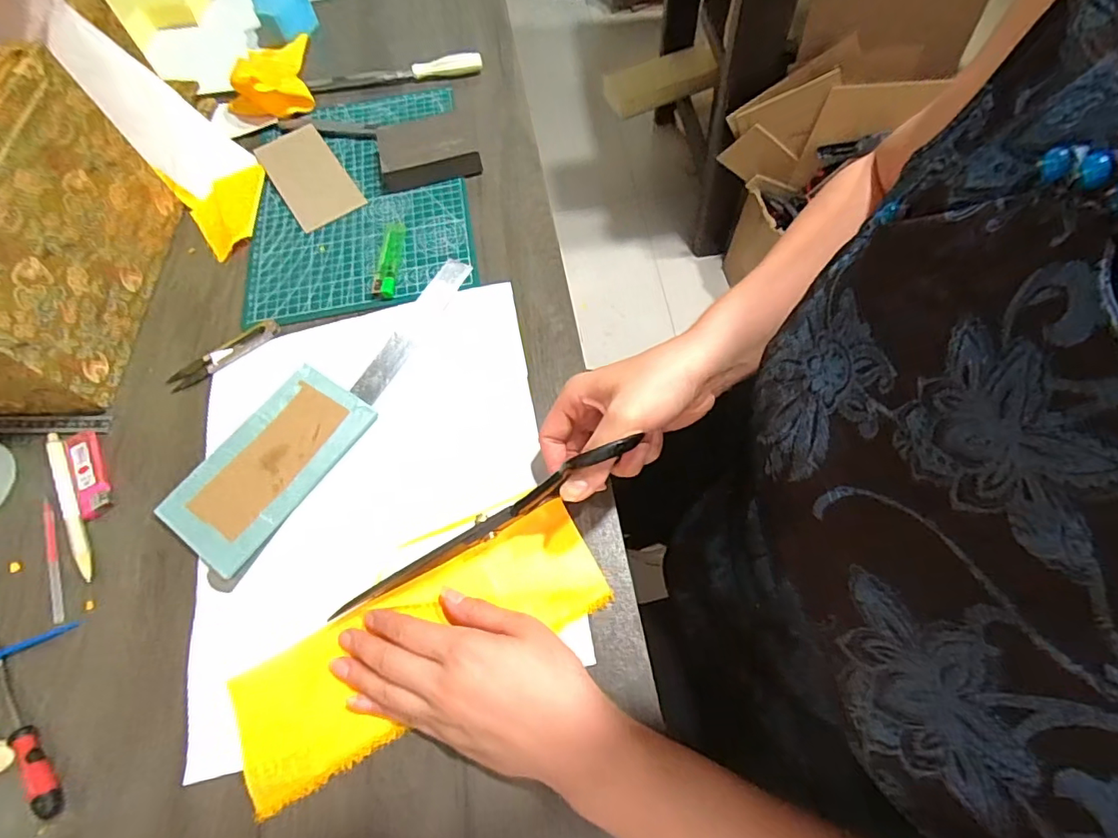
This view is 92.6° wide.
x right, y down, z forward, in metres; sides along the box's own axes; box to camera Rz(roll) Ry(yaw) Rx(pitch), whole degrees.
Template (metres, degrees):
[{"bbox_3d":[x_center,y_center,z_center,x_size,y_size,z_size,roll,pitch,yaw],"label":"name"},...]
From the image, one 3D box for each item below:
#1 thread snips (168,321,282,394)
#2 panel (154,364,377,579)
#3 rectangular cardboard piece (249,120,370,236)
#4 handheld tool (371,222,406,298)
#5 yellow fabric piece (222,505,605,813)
[{"bbox_3d":[-0.293,-0.057,0.468,0.100,0.008,0.024,-35,67,-12],"label":"thread snips"},{"bbox_3d":[-0.226,0.034,0.419,0.089,0.011,0.157,33,71,17],"label":"panel"},{"bbox_3d":[-0.258,-0.252,0.552,0.068,0.008,0.136,-33,70,-12],"label":"rectangular cardboard piece"},{"bbox_3d":[-0.159,-0.152,0.498,0.022,0.015,0.091,-2,64,3],"label":"handheld tool"},{"bbox_3d":[-0.092,0.147,0.355,0.249,0.010,0.083,-29,68,-9],"label":"yellow fabric piece"}]

